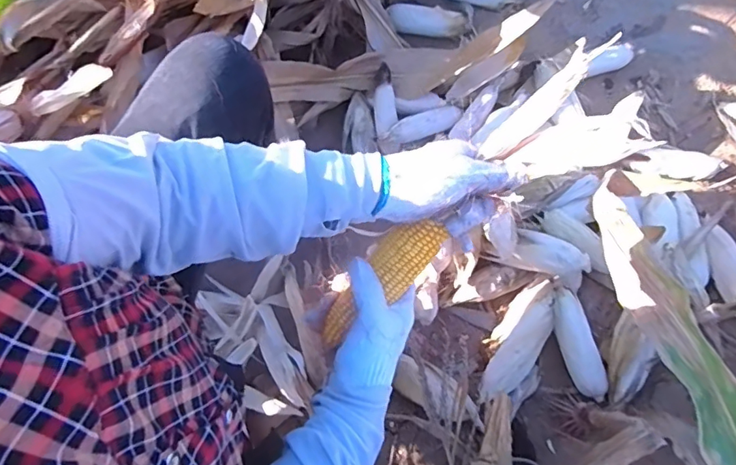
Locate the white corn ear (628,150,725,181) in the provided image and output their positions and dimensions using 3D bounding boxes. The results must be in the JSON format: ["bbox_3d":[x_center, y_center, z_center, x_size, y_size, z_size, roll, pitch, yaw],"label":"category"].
[{"bbox_3d":[0.648,-0.139,1.025,0.183,0.044,0.067,-3,71,-1],"label":"white corn ear"}]

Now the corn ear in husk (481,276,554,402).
[{"bbox_3d":[0.273,0.186,0.873,0.069,0.071,0.242,26,73,8],"label":"corn ear in husk"}]

